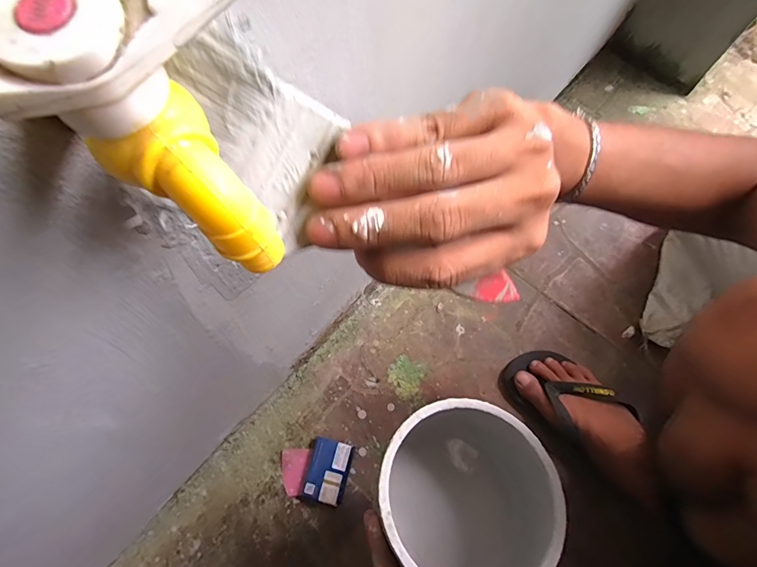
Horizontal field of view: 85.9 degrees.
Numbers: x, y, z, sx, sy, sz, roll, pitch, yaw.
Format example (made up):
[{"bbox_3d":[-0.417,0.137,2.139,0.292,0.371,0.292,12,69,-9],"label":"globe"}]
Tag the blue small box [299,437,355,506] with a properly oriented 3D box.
[{"bbox_3d":[-0.067,0.248,0.539,0.052,0.022,0.075,15,68,5],"label":"blue small box"}]

